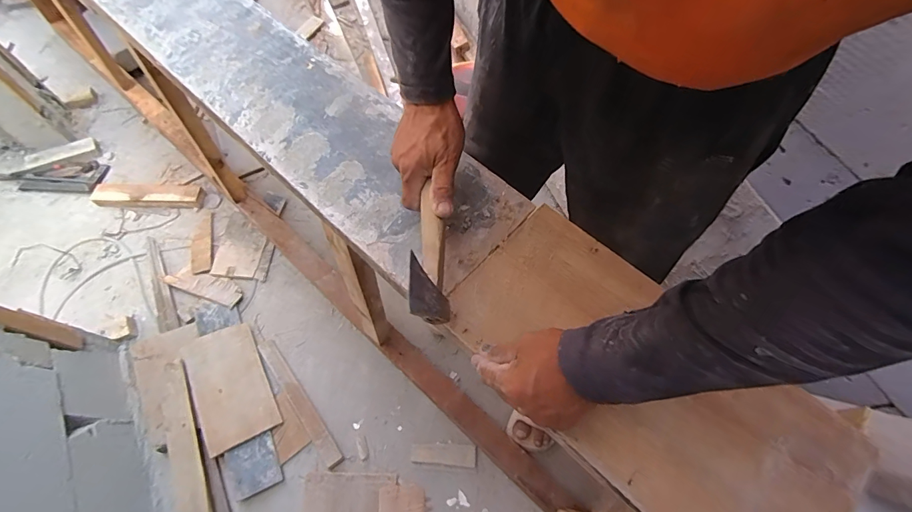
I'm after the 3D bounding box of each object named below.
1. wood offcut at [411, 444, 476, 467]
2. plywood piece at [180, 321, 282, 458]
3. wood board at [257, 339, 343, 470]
[{"bbox_3d":[-0.030,0.472,0.962,0.150,0.004,0.045,3,64,3],"label":"wood offcut"},{"bbox_3d":[-0.551,0.308,0.982,0.154,0.017,0.283,-17,66,-34],"label":"plywood piece"},{"bbox_3d":[-0.389,0.350,0.986,0.039,0.012,0.354,-36,68,-15],"label":"wood board"}]

